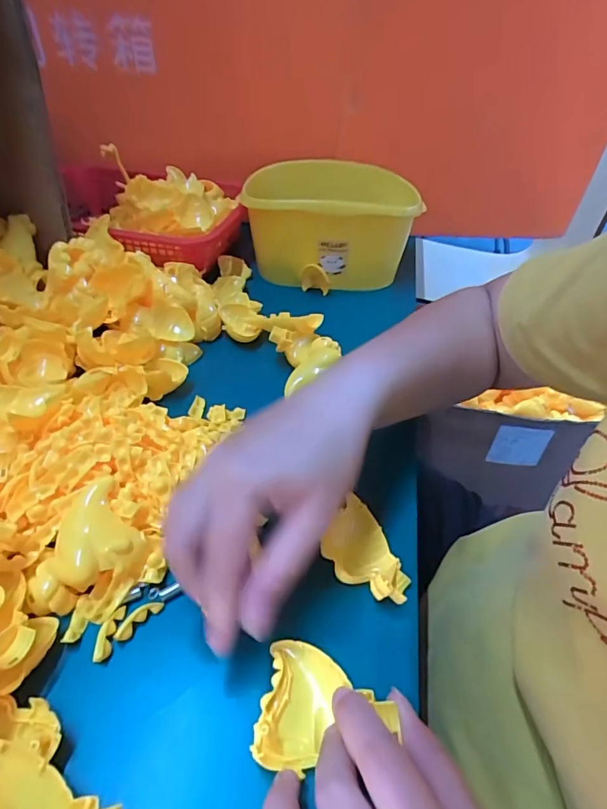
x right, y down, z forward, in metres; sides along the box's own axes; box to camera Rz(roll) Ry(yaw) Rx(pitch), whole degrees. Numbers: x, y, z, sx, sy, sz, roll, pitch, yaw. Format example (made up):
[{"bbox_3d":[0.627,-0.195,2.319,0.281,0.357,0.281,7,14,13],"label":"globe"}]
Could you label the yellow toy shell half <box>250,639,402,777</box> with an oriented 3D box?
[{"bbox_3d":[0.009,0.145,0.229,0.059,0.027,0.055,8,41,4],"label":"yellow toy shell half"}]

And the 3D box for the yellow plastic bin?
[{"bbox_3d":[0.035,-0.241,0.605,0.208,0.113,0.205,3,41,-2],"label":"yellow plastic bin"}]

